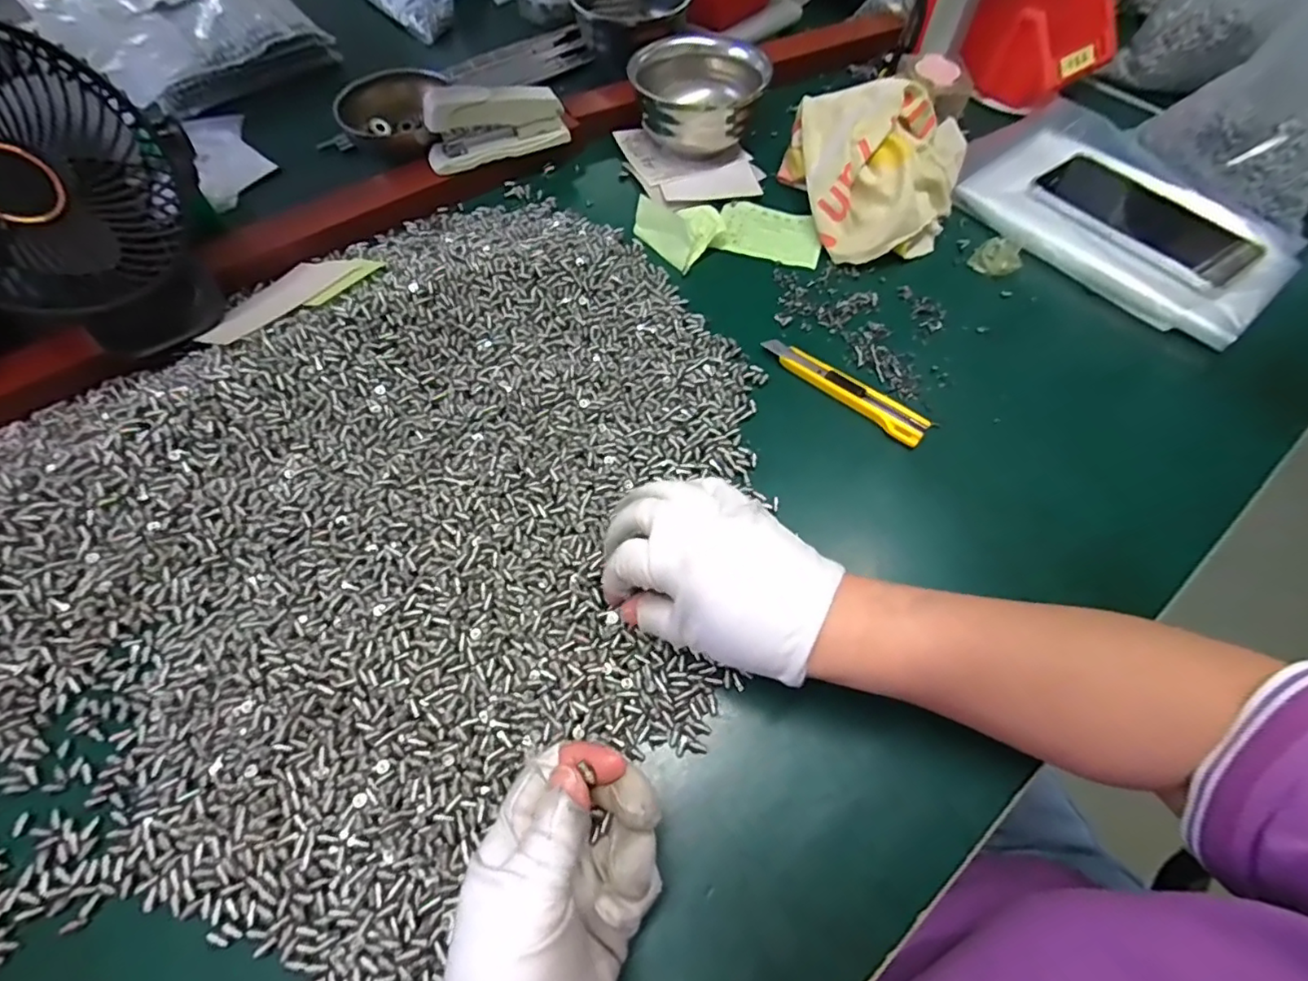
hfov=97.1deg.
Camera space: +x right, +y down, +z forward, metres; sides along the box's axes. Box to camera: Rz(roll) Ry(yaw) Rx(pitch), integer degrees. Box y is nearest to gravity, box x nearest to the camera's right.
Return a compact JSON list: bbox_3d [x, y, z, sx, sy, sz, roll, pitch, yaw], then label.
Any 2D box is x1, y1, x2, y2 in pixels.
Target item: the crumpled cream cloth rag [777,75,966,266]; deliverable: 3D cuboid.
[{"bbox_3d":[0.189,-0.271,0.488,0.150,0.081,0.159,12,61,3],"label":"crumpled cream cloth rag"}]

